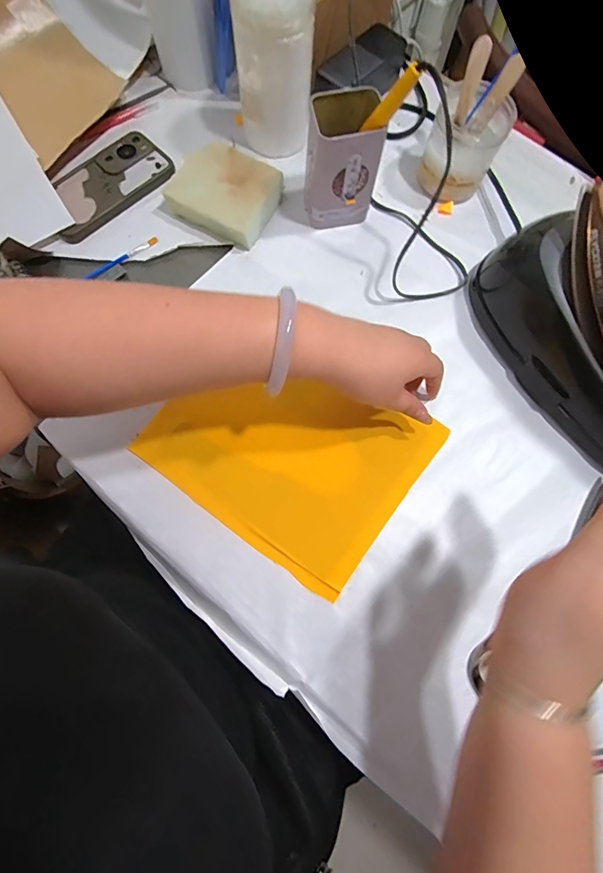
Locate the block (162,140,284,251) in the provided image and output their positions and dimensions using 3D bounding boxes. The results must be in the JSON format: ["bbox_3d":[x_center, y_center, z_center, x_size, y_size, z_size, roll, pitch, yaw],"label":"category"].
[{"bbox_3d":[-0.091,-0.291,0.477,0.122,0.031,0.103,26,75,5],"label":"block"}]

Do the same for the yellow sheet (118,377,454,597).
[{"bbox_3d":[-0.012,0.011,0.411,0.245,0.009,0.197,36,76,7],"label":"yellow sheet"}]

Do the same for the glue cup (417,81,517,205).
[{"bbox_3d":[0.190,-0.344,0.476,0.082,0.090,0.082,1,75,-2],"label":"glue cup"}]

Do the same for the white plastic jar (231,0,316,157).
[{"bbox_3d":[-0.030,-0.418,0.455,0.085,0.143,0.074,0,75,-2],"label":"white plastic jar"}]

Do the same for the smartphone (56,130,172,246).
[{"bbox_3d":[-0.235,-0.306,0.486,0.156,0.015,0.079,-40,80,-11],"label":"smartphone"}]

